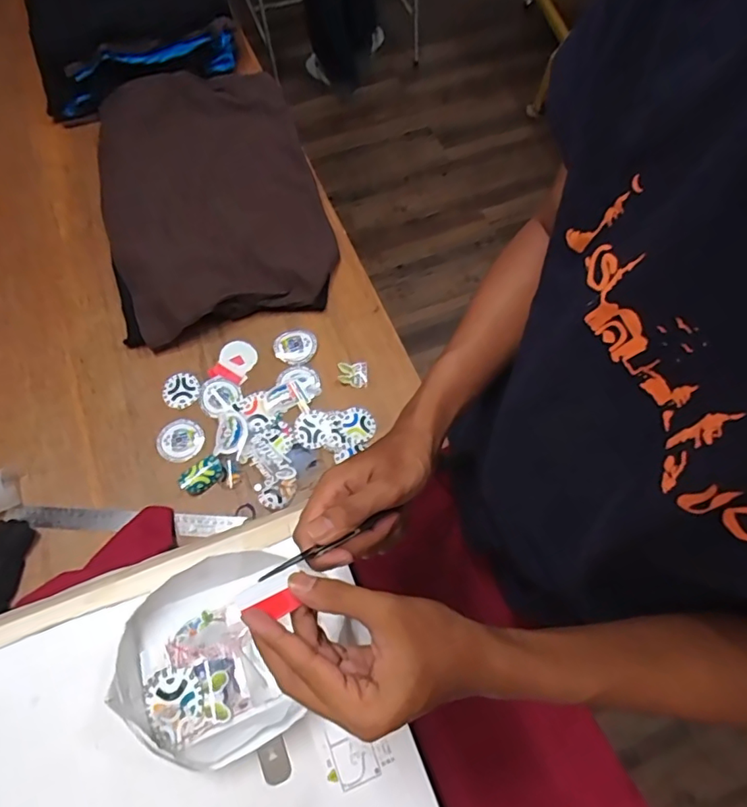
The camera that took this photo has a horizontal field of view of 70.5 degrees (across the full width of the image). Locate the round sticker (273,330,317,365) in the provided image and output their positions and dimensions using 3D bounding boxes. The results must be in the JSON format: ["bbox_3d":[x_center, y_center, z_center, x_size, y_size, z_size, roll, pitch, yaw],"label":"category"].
[{"bbox_3d":[-0.118,-0.086,0.800,0.063,0.008,0.053,-18,81,-10],"label":"round sticker"}]

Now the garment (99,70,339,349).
[{"bbox_3d":[-0.271,-0.354,0.879,0.350,0.057,0.516,-16,69,-9],"label":"garment"}]

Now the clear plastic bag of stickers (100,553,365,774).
[{"bbox_3d":[-0.134,0.220,0.477,0.165,0.049,0.177,43,72,14],"label":"clear plastic bag of stickers"}]

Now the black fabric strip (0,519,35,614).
[{"bbox_3d":[-0.465,0.208,0.659,0.044,0.023,0.123,2,67,-1],"label":"black fabric strip"}]

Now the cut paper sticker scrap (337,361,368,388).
[{"bbox_3d":[-0.031,-0.044,0.793,0.044,0.004,0.040,1,67,-2],"label":"cut paper sticker scrap"}]

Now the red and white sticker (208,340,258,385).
[{"bbox_3d":[-0.207,-0.065,0.790,0.056,0.004,0.070,23,68,7],"label":"red and white sticker"}]

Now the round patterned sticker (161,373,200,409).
[{"bbox_3d":[-0.282,-0.019,0.772,0.052,0.005,0.054,1,73,-4],"label":"round patterned sticker"}]

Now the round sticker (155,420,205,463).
[{"bbox_3d":[-0.271,0.052,0.742,0.062,0.009,0.059,1,67,-2],"label":"round sticker"}]

